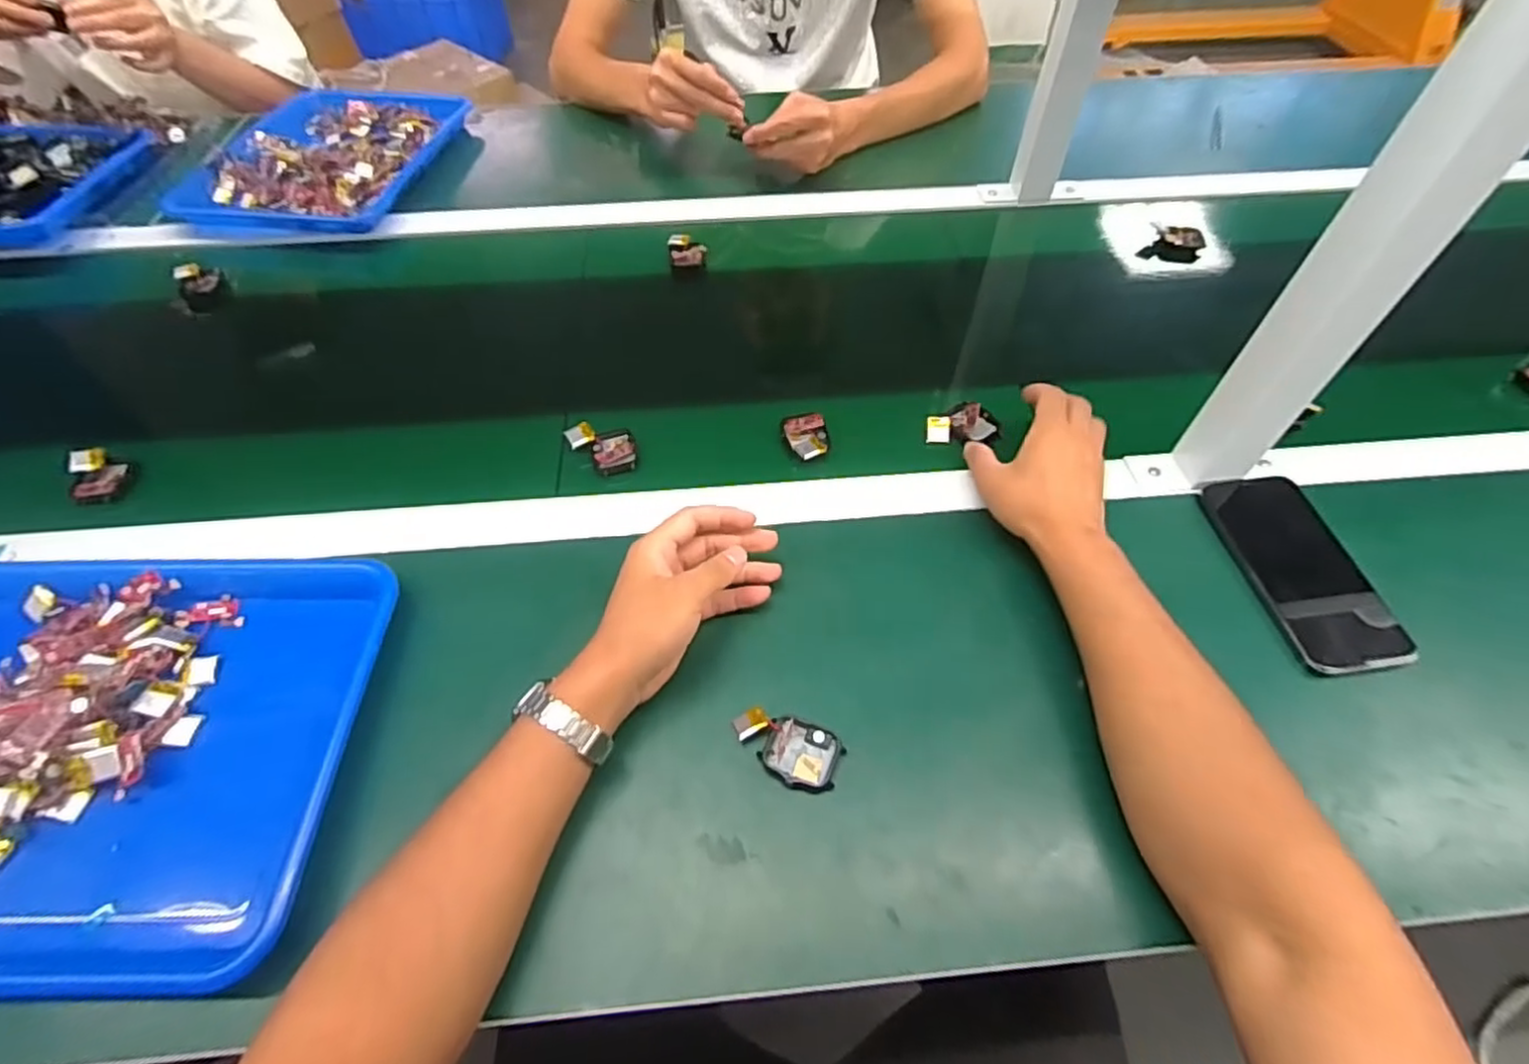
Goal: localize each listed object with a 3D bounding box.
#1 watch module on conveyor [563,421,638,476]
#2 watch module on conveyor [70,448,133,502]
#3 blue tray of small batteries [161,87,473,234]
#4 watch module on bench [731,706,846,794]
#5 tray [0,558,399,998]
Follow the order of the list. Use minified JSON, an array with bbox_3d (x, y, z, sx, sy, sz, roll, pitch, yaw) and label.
[{"bbox_3d":[-0.133,-0.070,0.569,0.052,0.016,0.050,-17,57,-12],"label":"watch module on conveyor"},{"bbox_3d":[-0.535,-0.047,0.553,0.035,0.016,0.065,-26,59,-17],"label":"watch module on conveyor"},{"bbox_3d":[-0.532,-0.466,0.842,0.251,0.030,0.311,5,55,3],"label":"blue tray of small batteries"},{"bbox_3d":[0.013,0.134,0.424,0.067,0.007,0.039,15,56,10],"label":"watch module on bench"},{"bbox_3d":[-0.416,0.119,0.409,0.340,0.042,0.258,-1,55,-1],"label":"tray"}]

